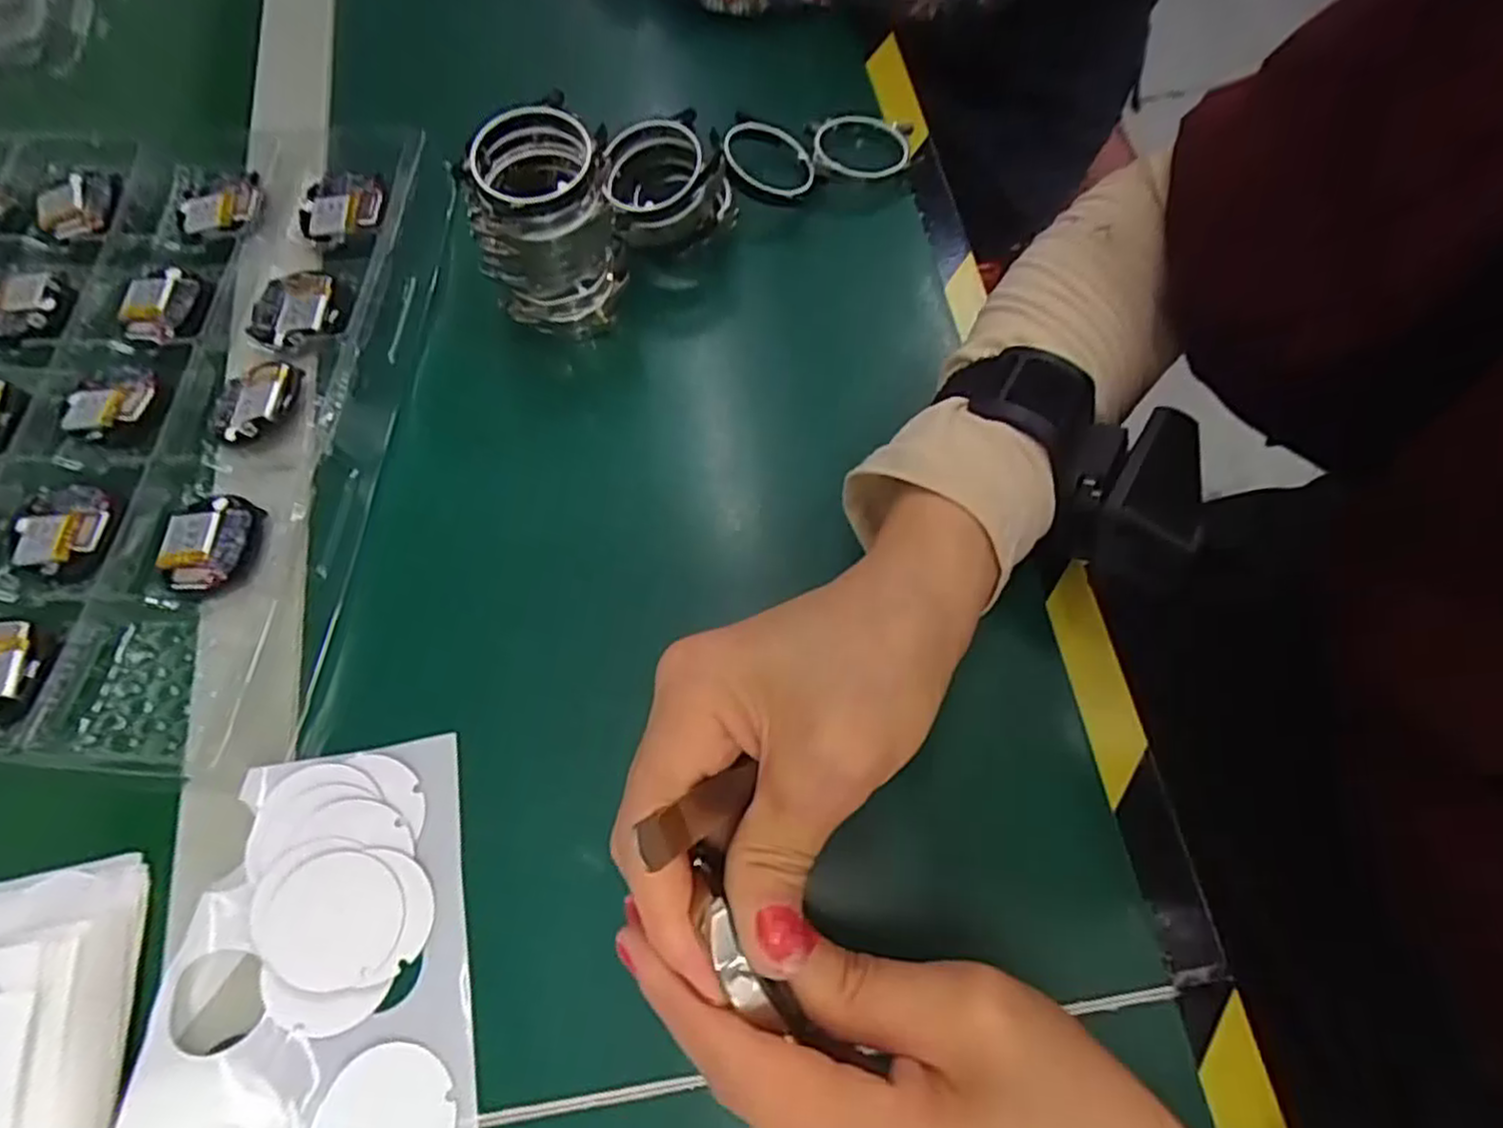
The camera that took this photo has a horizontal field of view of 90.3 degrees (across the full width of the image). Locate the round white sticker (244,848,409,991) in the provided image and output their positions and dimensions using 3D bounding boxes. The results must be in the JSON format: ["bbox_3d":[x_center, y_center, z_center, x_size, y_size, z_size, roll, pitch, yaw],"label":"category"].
[{"bbox_3d":[-0.139,0.116,0.245,0.046,0.004,0.040,11,70,-5],"label":"round white sticker"}]

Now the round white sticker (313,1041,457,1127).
[{"bbox_3d":[-0.111,0.171,0.228,0.039,0.004,0.040,1,69,-3],"label":"round white sticker"}]

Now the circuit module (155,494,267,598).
[{"bbox_3d":[-0.214,-0.008,0.295,0.037,0.008,0.042,5,69,5],"label":"circuit module"}]

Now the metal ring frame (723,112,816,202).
[{"bbox_3d":[0.008,-0.190,0.350,0.042,0.009,0.046,13,66,-11],"label":"metal ring frame"}]

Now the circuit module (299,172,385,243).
[{"bbox_3d":[-0.196,-0.170,0.356,0.039,0.007,0.037,-8,68,0],"label":"circuit module"}]

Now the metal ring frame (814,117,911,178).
[{"bbox_3d":[0.053,-0.199,0.357,0.045,0.012,0.048,3,69,4],"label":"metal ring frame"}]

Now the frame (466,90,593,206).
[{"bbox_3d":[-0.082,-0.152,0.276,0.046,0.008,0.046,-23,69,-6],"label":"frame"}]

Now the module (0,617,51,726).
[{"bbox_3d":[-0.285,0.040,0.282,0.033,0.008,0.041,-4,68,1],"label":"module"}]

